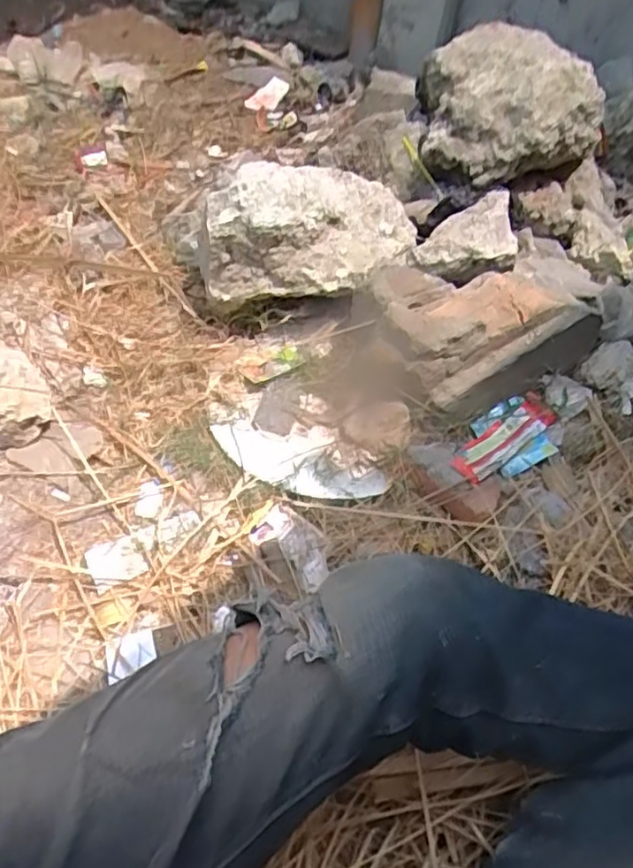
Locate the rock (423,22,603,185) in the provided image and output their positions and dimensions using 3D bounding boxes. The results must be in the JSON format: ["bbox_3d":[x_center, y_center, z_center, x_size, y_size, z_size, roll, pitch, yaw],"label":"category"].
[{"bbox_3d":[0.374,-0.653,1.288,0.323,0.186,0.348,8,48,1],"label":"rock"}]

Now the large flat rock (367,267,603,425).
[{"bbox_3d":[0.244,-0.171,1.027,0.308,0.123,0.230,-19,53,-21],"label":"large flat rock"}]

